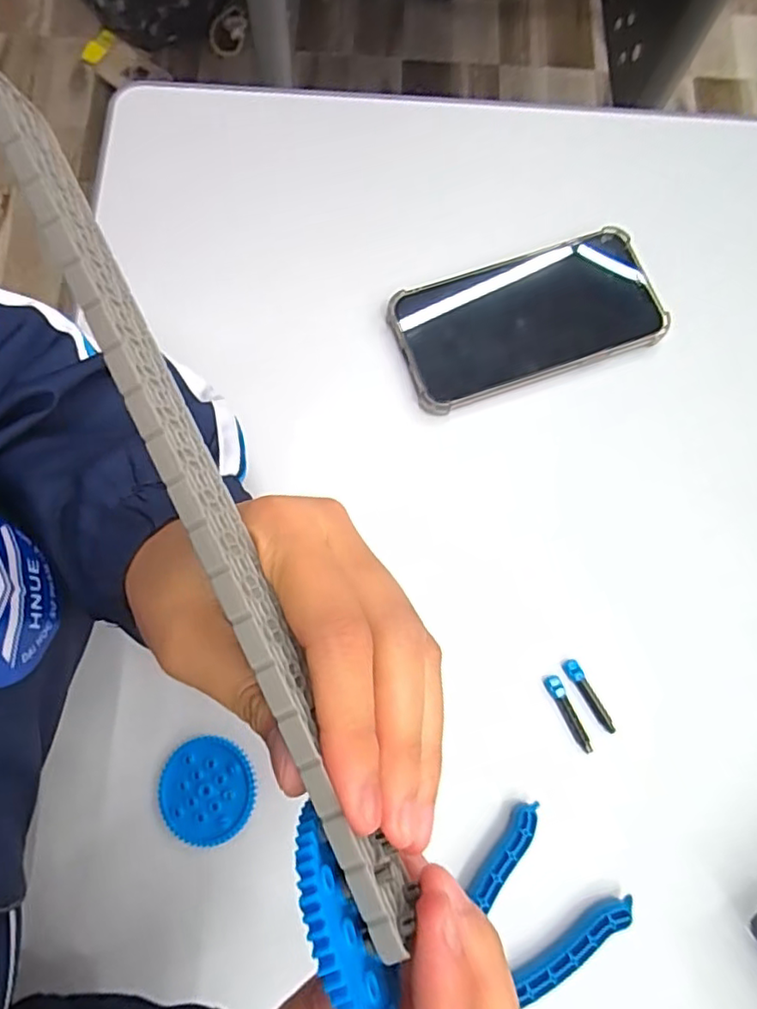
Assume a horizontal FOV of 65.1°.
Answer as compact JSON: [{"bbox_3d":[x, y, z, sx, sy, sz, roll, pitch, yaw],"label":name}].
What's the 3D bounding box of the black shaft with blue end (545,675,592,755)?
[{"bbox_3d":[0.104,0.115,0.323,0.008,0.006,0.043,-23,79,-7],"label":"black shaft with blue end"}]

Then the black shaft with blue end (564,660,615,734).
[{"bbox_3d":[0.116,0.105,0.323,0.009,0.004,0.042,-29,80,-9],"label":"black shaft with blue end"}]

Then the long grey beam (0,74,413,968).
[{"bbox_3d":[-0.046,-0.005,0.158,0.007,0.031,0.239,-28,86,17],"label":"long grey beam"}]

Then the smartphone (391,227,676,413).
[{"bbox_3d":[0.093,-0.116,0.363,0.159,0.019,0.078,-19,83,-5],"label":"smartphone"}]

